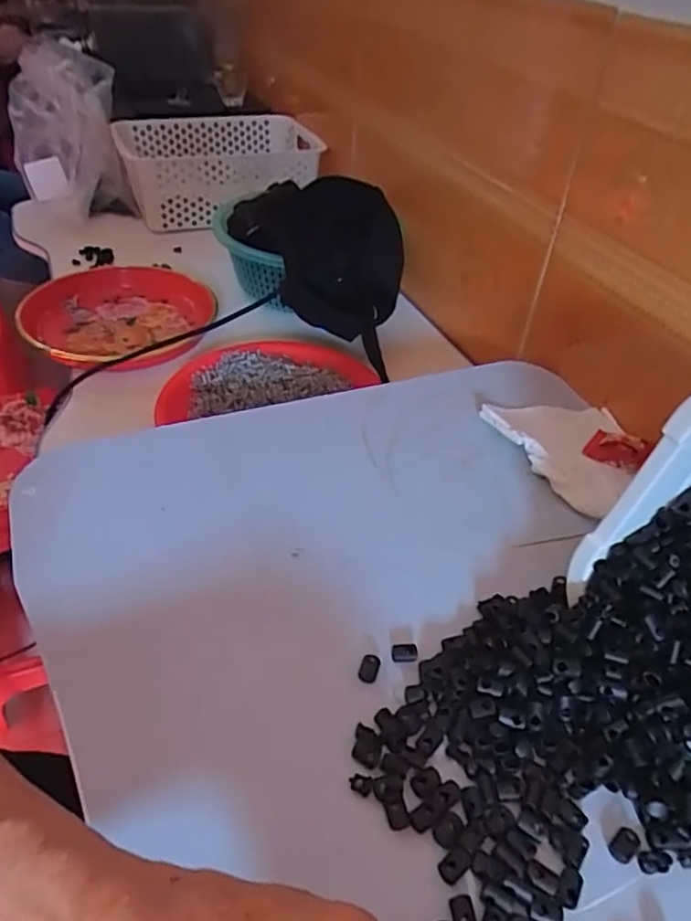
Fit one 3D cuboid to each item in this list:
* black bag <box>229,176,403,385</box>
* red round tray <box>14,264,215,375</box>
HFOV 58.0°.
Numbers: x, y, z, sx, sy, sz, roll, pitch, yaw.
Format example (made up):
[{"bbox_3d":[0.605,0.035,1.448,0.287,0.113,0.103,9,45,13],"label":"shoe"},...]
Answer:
[{"bbox_3d":[-0.021,-0.237,0.732,0.134,0.126,0.266,-22,48,-26],"label":"black bag"},{"bbox_3d":[-0.272,-0.174,0.766,0.229,0.036,0.237,-14,45,-18],"label":"red round tray"}]

